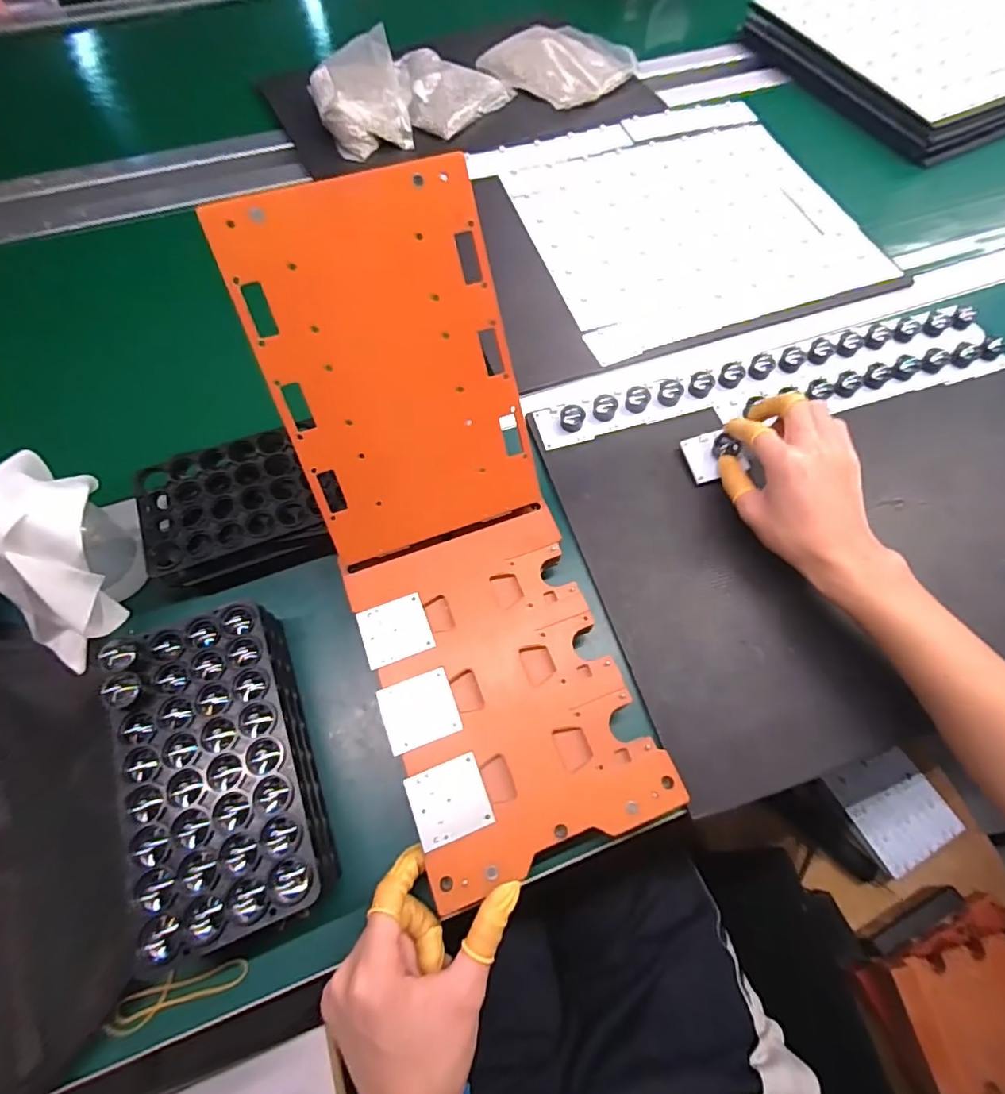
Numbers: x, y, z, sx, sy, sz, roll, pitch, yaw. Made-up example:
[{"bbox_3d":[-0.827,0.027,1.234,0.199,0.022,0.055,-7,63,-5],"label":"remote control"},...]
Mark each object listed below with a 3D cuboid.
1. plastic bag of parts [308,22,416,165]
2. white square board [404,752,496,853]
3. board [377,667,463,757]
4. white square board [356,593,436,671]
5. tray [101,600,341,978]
[{"bbox_3d":[-0.185,-0.577,0.683,0.118,0.069,0.171,-13,67,-6],"label":"plastic bag of parts"},{"bbox_3d":[-0.033,0.162,0.337,0.047,0.005,0.044,-19,68,-8],"label":"white square board"},{"bbox_3d":[-0.057,0.111,0.360,0.048,0.004,0.045,-19,68,-8],"label":"board"},{"bbox_3d":[-0.078,0.060,0.382,0.047,0.005,0.044,-20,68,-8],"label":"white square board"},{"bbox_3d":[-0.182,0.141,0.341,0.104,0.052,0.195,-19,68,-8],"label":"tray"}]

